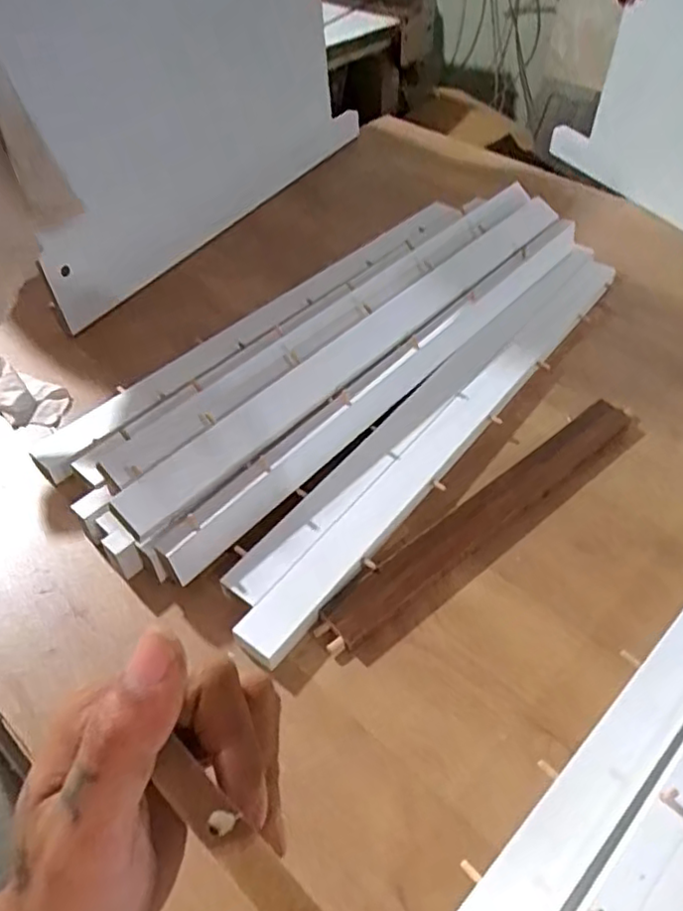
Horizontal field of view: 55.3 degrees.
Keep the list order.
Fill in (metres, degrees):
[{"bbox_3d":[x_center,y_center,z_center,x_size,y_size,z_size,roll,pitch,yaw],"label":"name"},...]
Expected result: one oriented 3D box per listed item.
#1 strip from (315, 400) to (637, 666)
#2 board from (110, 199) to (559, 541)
[{"bbox_3d":[0.165,0.057,0.713,0.470,0.018,0.052,-33,55,-26],"label":"strip"},{"bbox_3d":[0.061,-0.161,0.822,0.062,0.022,0.765,48,61,4],"label":"board"}]

